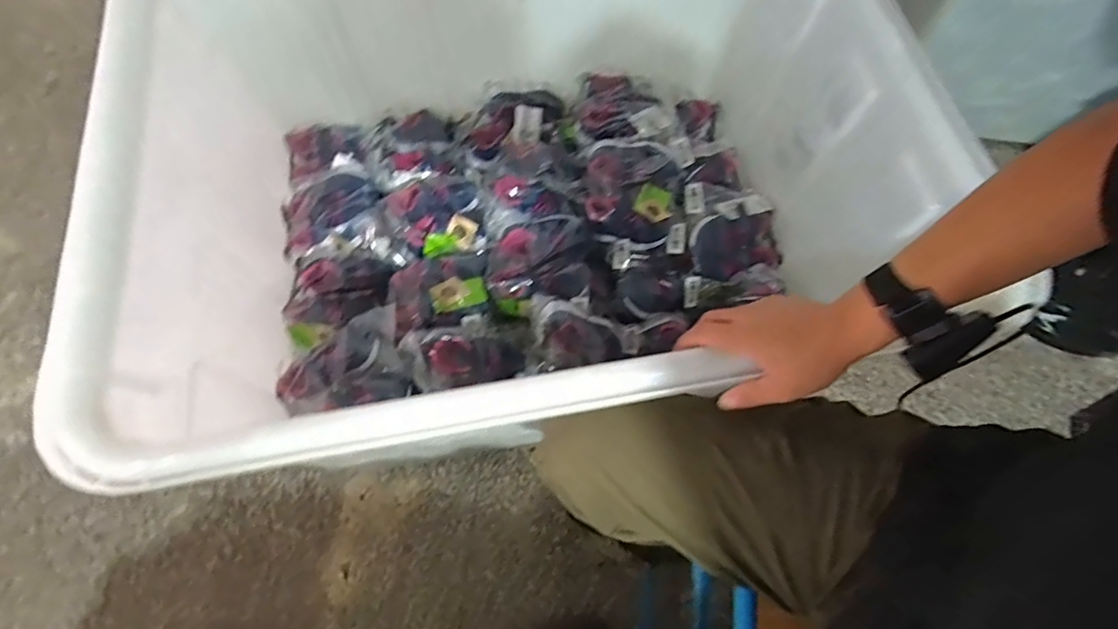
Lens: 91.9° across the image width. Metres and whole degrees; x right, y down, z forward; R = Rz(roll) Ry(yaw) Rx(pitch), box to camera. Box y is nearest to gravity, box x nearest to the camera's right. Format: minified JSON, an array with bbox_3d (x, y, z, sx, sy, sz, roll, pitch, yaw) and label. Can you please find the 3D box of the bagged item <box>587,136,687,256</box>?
[{"bbox_3d":[0.131,-0.209,0.922,0.163,0.085,0.184,4,68,0],"label":"bagged item"}]

